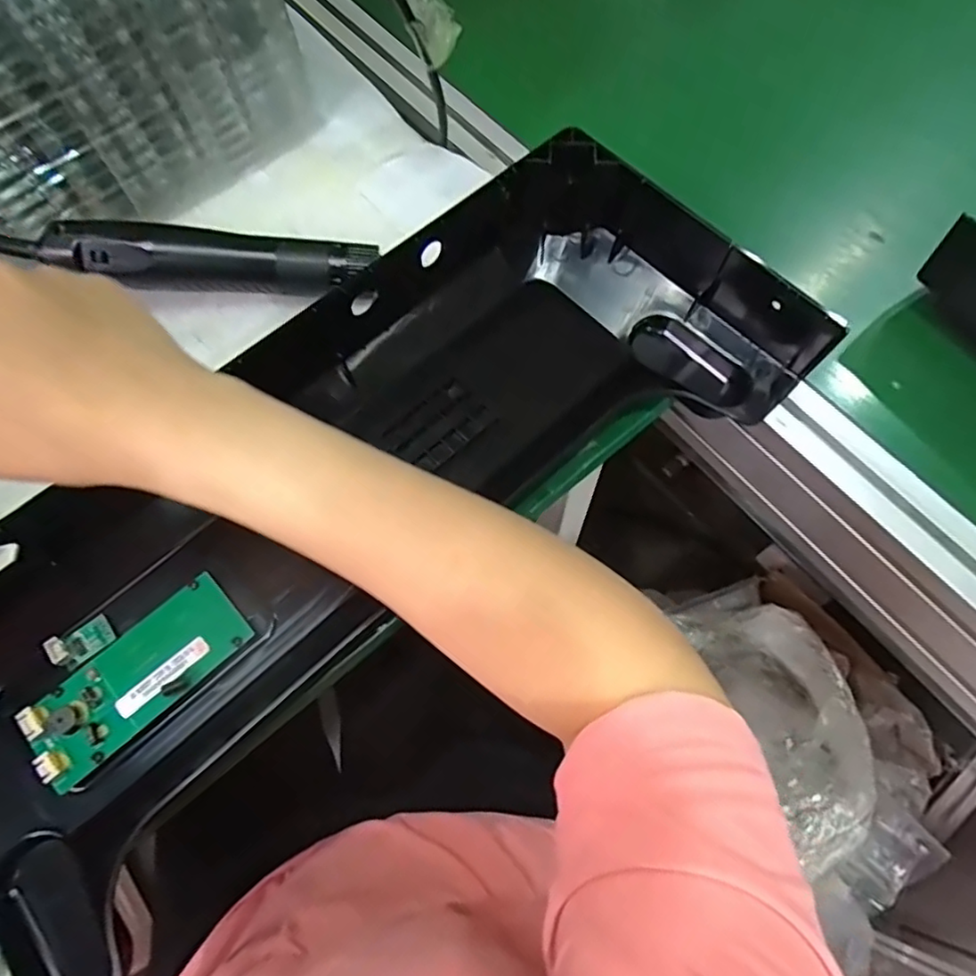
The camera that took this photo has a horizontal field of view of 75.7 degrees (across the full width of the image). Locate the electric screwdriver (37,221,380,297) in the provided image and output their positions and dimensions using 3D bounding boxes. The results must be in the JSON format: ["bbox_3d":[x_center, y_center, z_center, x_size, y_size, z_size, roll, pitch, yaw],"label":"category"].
[{"bbox_3d":[-0.170,-0.143,0.388,0.181,0.036,0.035,1,66,1],"label":"electric screwdriver"}]

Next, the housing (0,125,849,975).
[{"bbox_3d":[-0.066,0.017,0.317,0.539,0.076,0.187,-40,71,-15],"label":"housing"}]

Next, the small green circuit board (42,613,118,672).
[{"bbox_3d":[-0.207,0.079,0.319,0.030,0.006,0.017,-27,85,-29],"label":"small green circuit board"}]

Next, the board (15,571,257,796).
[{"bbox_3d":[-0.174,0.094,0.315,0.107,0.014,0.044,-42,72,-16],"label":"board"}]

